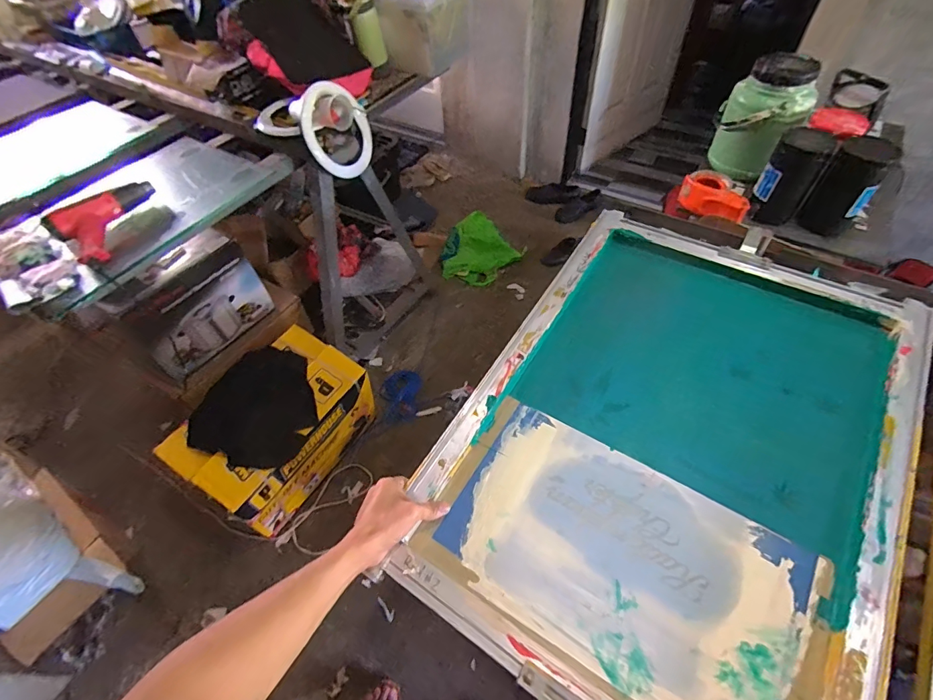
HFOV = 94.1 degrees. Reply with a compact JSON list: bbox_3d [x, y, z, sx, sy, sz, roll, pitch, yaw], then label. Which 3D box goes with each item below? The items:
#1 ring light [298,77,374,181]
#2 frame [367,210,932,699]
[{"bbox_3d":[-0.377,-0.643,1.295,0.055,0.234,0.245,30,19,39],"label":"ring light"},{"bbox_3d":[0.290,0.116,0.626,0.527,0.055,0.734,26,61,22],"label":"frame"}]

